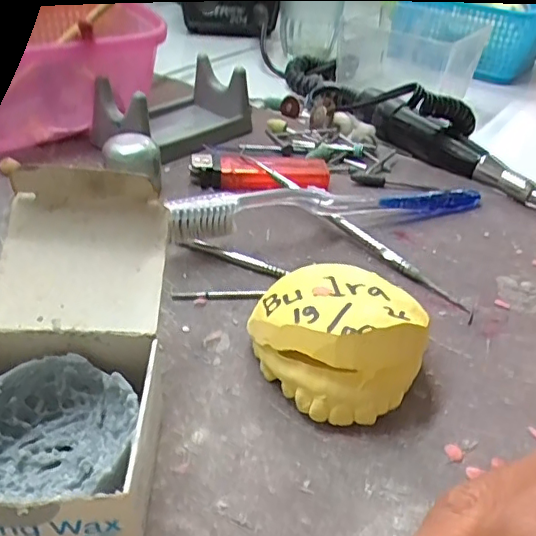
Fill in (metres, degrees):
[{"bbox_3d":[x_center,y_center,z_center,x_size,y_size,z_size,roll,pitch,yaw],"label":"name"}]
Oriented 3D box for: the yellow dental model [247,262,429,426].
[{"bbox_3d":[0.026,0.025,0.205,0.053,0.034,0.056,4,37,-3],"label":"yellow dental model"}]

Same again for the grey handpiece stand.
[{"bbox_3d":[-0.062,-0.100,0.359,0.068,0.037,0.102,22,40,21],"label":"grey handpiece stand"}]

